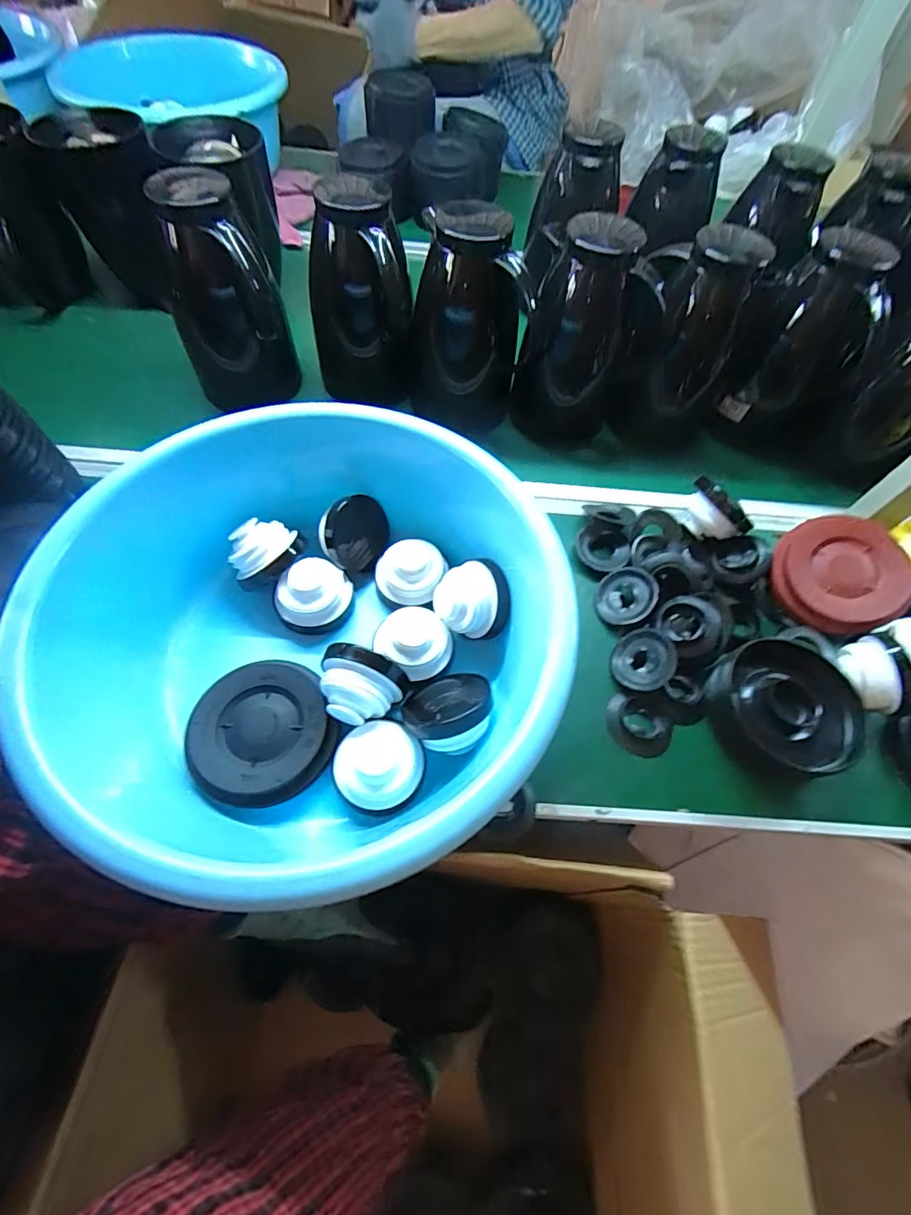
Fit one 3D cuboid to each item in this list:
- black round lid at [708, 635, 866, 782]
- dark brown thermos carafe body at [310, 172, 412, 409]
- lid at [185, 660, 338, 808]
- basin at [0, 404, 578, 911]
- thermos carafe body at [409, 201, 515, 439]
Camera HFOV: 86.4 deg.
[{"bbox_3d":[0.306,0.085,0.441,0.098,0.027,0.124,-36,51,9],"label":"black round lid"},{"bbox_3d":[-0.106,-0.335,0.544,0.107,0.218,0.100,-10,61,-9],"label":"dark brown thermos carafe body"},{"bbox_3d":[-0.161,0.104,0.413,0.113,0.024,0.114,2,60,-3],"label":"lid"},{"bbox_3d":[-0.114,0.023,0.399,0.344,0.146,0.378,2,60,-3],"label":"basin"},{"bbox_3d":[0.010,-0.325,0.567,0.124,0.236,0.121,3,60,-2],"label":"thermos carafe body"}]

